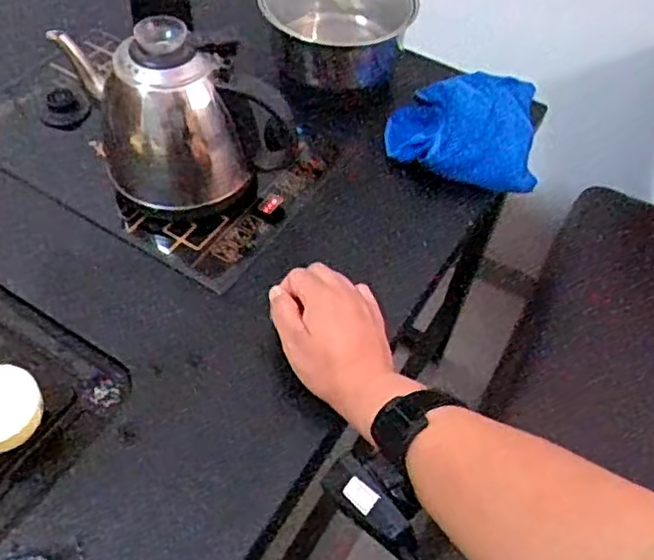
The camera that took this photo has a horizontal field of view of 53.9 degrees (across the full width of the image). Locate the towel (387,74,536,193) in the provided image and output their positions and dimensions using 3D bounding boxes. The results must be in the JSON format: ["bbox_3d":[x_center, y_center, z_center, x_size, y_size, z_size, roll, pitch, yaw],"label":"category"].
[{"bbox_3d":[0.146,-0.165,0.682,0.155,0.042,0.161,8,53,2],"label":"towel"}]

